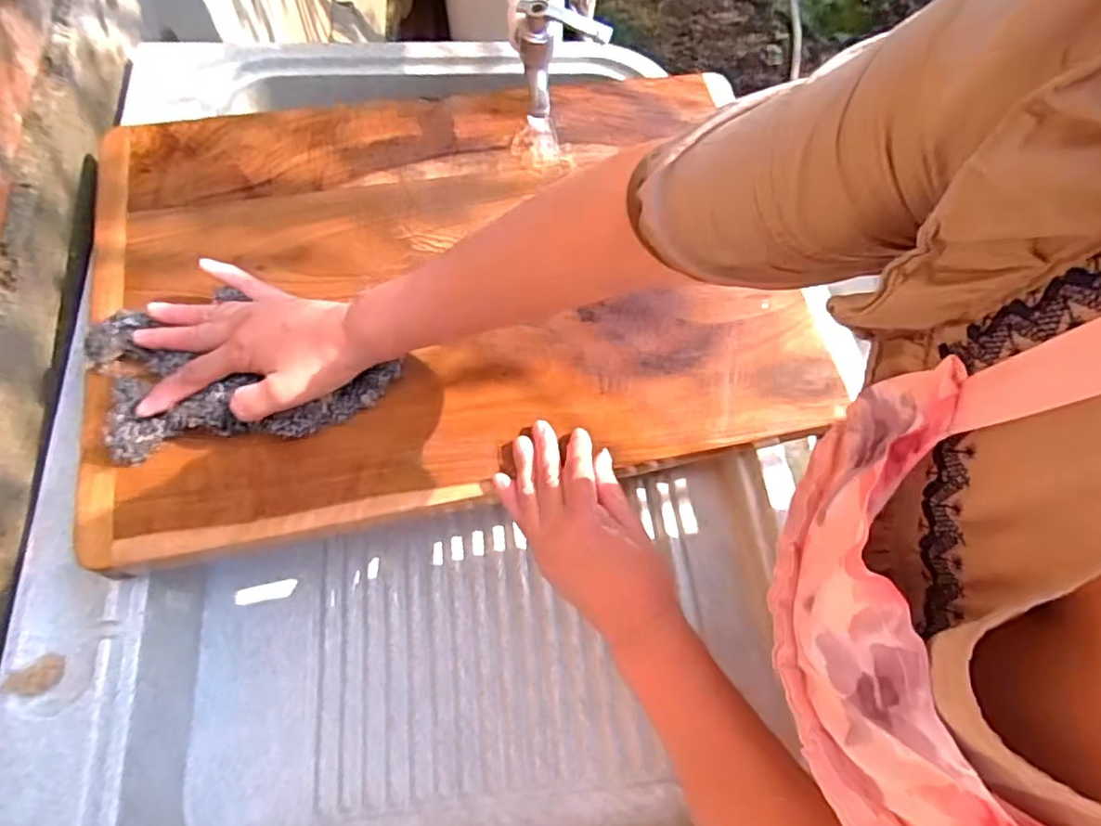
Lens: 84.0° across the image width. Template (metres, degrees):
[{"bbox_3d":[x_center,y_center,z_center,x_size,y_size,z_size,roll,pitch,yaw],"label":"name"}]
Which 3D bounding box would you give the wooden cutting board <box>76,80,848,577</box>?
[{"bbox_3d":[-0.076,-0.127,0.516,0.554,0.035,0.400,-11,68,-7],"label":"wooden cutting board"}]

